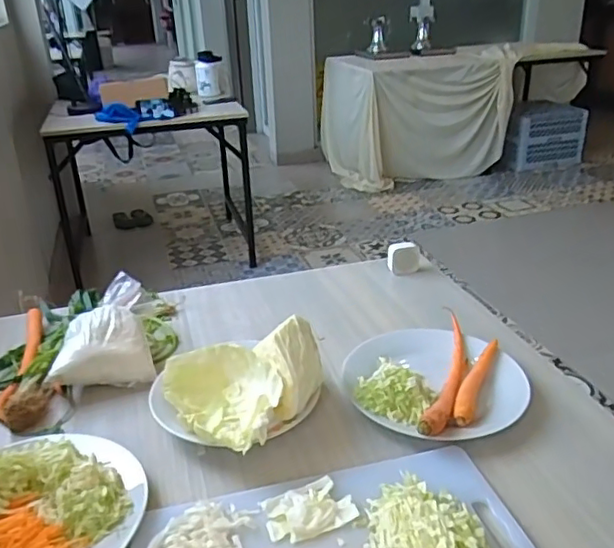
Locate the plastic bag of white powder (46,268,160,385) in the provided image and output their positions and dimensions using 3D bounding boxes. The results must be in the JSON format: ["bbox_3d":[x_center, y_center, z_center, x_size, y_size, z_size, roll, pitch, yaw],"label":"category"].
[{"bbox_3d":[-0.281,0.086,0.825,0.129,0.084,0.162,-10,27,-16],"label":"plastic bag of white powder"}]

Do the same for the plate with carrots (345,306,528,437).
[{"bbox_3d":[0.159,0.125,0.758,0.216,0.055,0.223,-2,26,1],"label":"plate with carrots"}]

